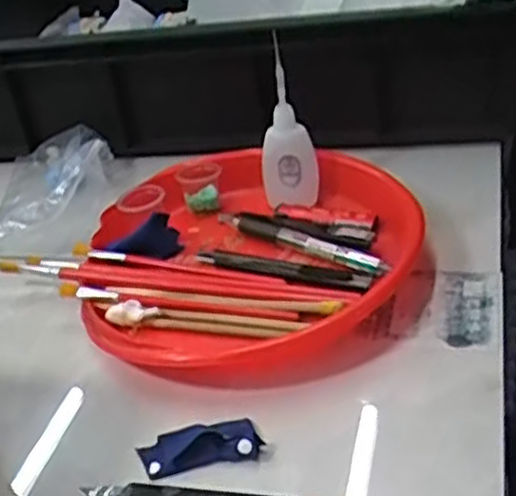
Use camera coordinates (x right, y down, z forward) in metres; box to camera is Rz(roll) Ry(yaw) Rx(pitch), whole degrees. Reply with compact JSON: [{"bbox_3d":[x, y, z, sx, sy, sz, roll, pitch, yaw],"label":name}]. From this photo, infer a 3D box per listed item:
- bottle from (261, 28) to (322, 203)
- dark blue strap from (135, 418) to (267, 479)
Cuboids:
[{"bbox_3d":[0.021,-0.091,0.611,0.046,0.119,0.036,-8,33,3],"label":"bottle"},{"bbox_3d":[-0.032,0.107,0.423,0.065,0.010,0.029,-13,33,-6],"label":"dark blue strap"}]

